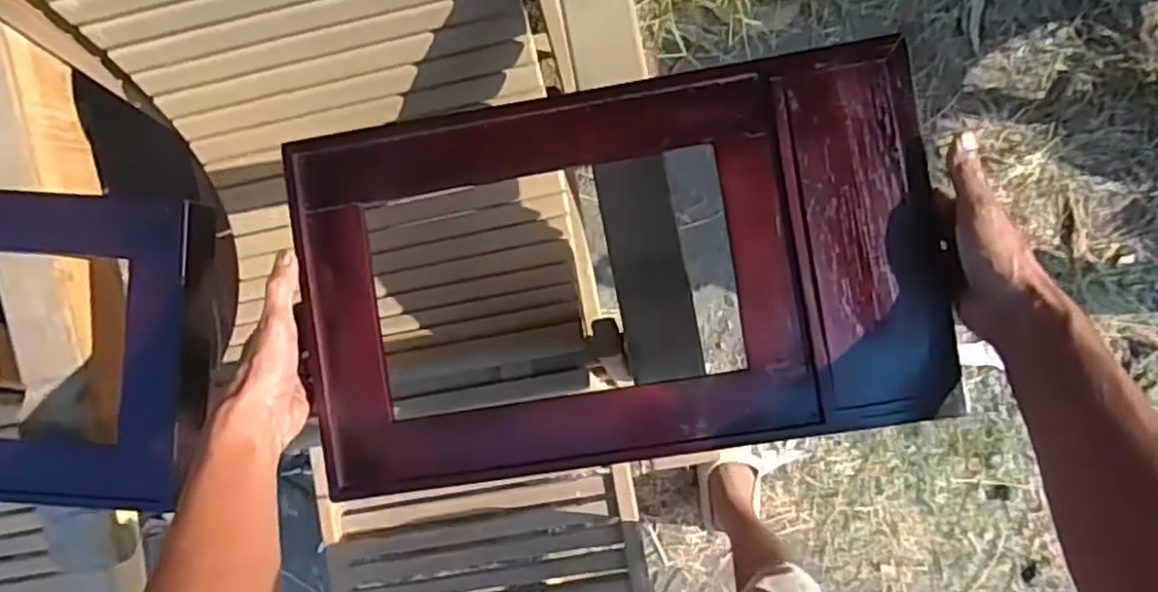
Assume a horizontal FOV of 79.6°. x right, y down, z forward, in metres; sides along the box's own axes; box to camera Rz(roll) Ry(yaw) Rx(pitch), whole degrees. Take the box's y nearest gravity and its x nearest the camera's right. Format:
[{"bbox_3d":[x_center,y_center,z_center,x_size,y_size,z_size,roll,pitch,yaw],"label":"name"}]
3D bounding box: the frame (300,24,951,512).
[{"bbox_3d":[0.028,-0.015,0.577,0.512,0.043,0.309,-9,93,5],"label":"frame"}]

